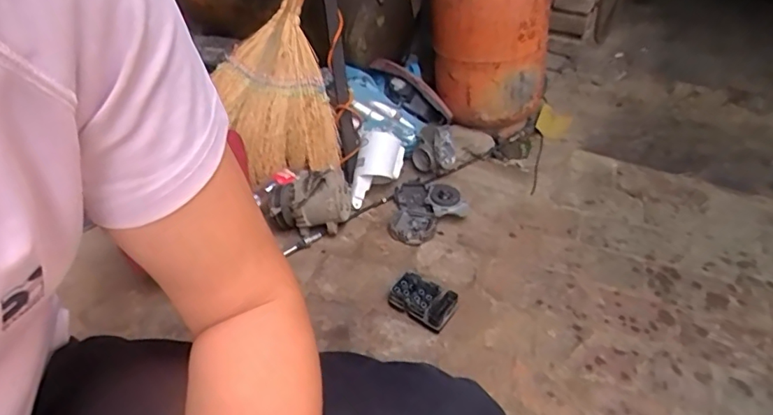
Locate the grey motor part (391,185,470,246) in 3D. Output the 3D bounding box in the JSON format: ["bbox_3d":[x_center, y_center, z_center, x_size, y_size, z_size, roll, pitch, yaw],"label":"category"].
[{"bbox_3d":[0.075,-0.006,1.219,0.205,0.052,0.185,-27,48,-29],"label":"grey motor part"}]

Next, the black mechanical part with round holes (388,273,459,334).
[{"bbox_3d":[0.068,0.177,0.974,0.125,0.046,0.077,27,47,28],"label":"black mechanical part with round holes"}]

